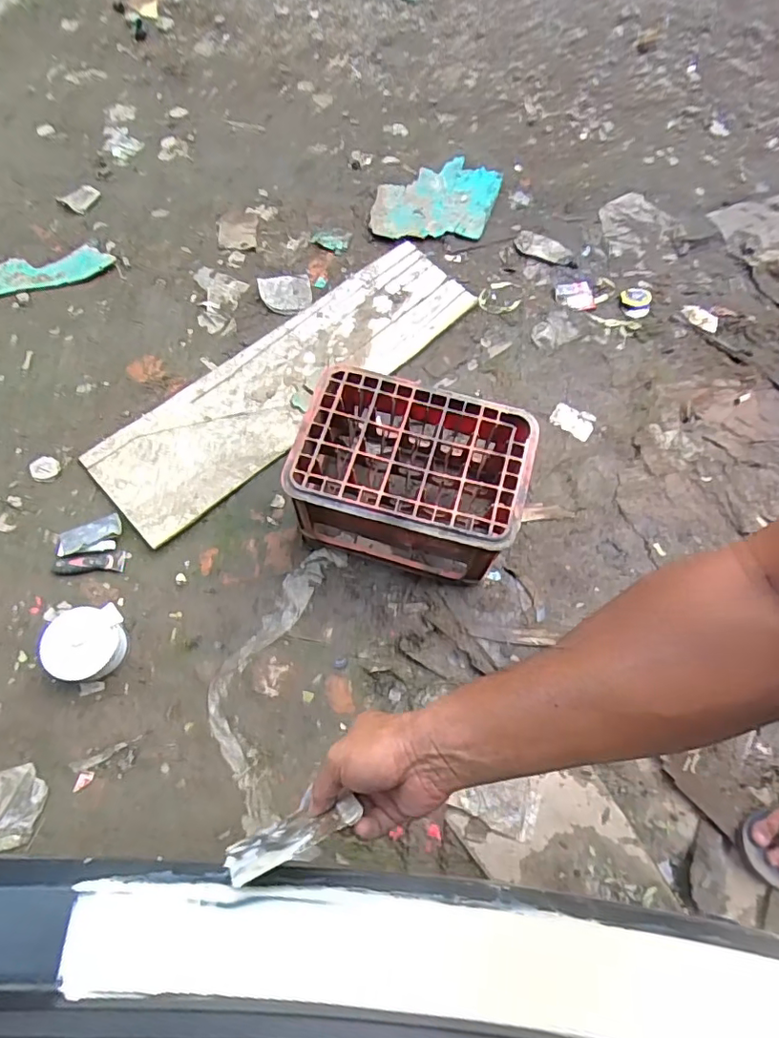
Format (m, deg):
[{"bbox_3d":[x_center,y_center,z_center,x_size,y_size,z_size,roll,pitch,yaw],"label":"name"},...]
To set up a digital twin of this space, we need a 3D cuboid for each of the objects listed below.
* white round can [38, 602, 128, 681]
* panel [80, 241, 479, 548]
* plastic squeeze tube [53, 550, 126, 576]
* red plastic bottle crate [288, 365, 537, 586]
[{"bbox_3d":[-0.549,0.232,0.983,0.130,0.087,0.124,2,68,-4],"label":"white round can"},{"bbox_3d":[-0.220,-0.365,1.277,0.304,0.017,0.986,41,70,15],"label":"panel"},{"bbox_3d":[-0.597,0.088,1.068,0.129,0.024,0.042,-5,66,-5],"label":"plastic squeeze tube"},{"bbox_3d":[0.042,-0.086,1.039,0.405,0.249,0.316,15,66,4],"label":"red plastic bottle crate"}]

